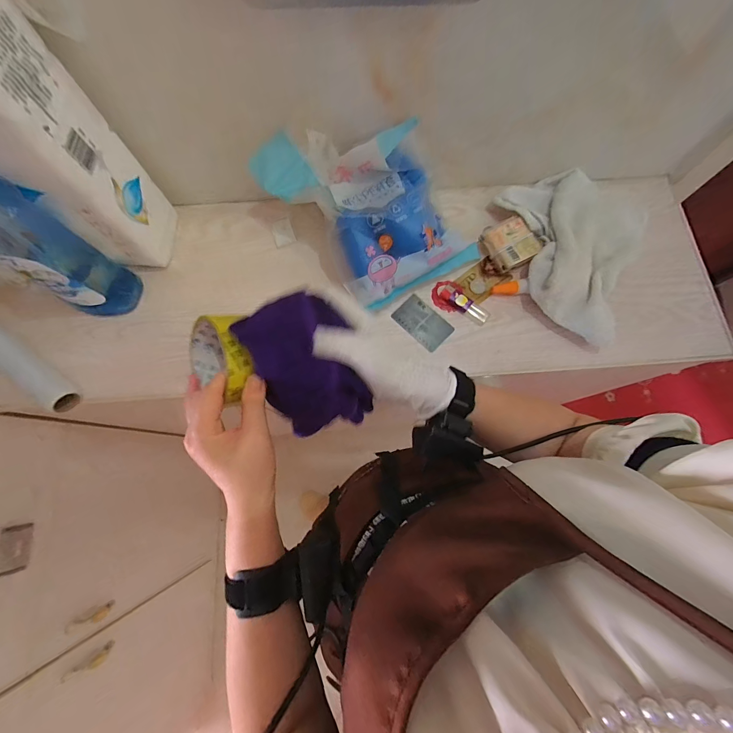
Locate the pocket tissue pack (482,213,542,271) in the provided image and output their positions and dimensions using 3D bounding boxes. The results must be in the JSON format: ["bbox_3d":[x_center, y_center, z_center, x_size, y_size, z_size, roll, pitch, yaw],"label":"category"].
[{"bbox_3d":[0.226,-0.193,0.535,0.073,0.038,0.080,-26,77,-7],"label":"pocket tissue pack"}]

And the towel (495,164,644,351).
[{"bbox_3d":[0.306,-0.196,0.524,0.208,0.054,0.280,20,76,5],"label":"towel"}]

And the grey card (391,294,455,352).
[{"bbox_3d":[0.086,-0.068,0.518,0.055,0.004,0.085,-43,79,-10],"label":"grey card"}]

